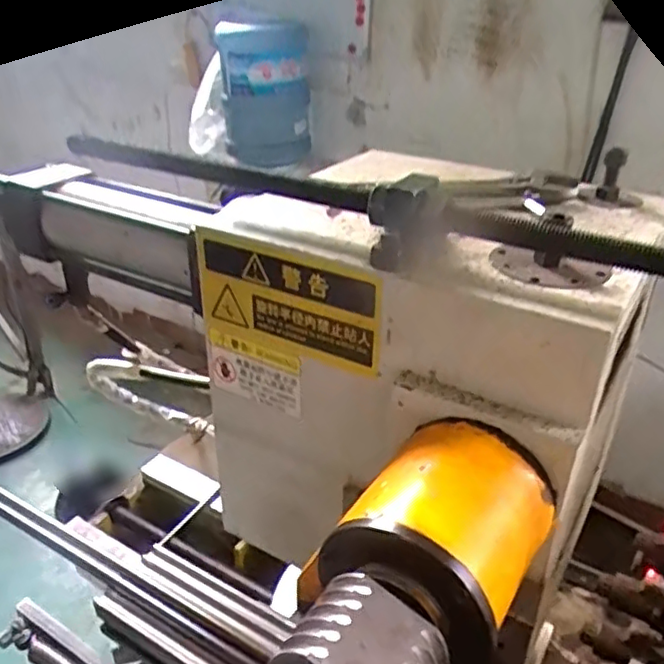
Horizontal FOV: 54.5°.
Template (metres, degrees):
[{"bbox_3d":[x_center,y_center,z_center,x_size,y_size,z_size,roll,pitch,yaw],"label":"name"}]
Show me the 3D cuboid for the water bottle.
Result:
[{"bbox_3d":[-0.165,-0.600,1.665,0.207,0.365,0.240,-1,30,-2],"label":"water bottle"}]

